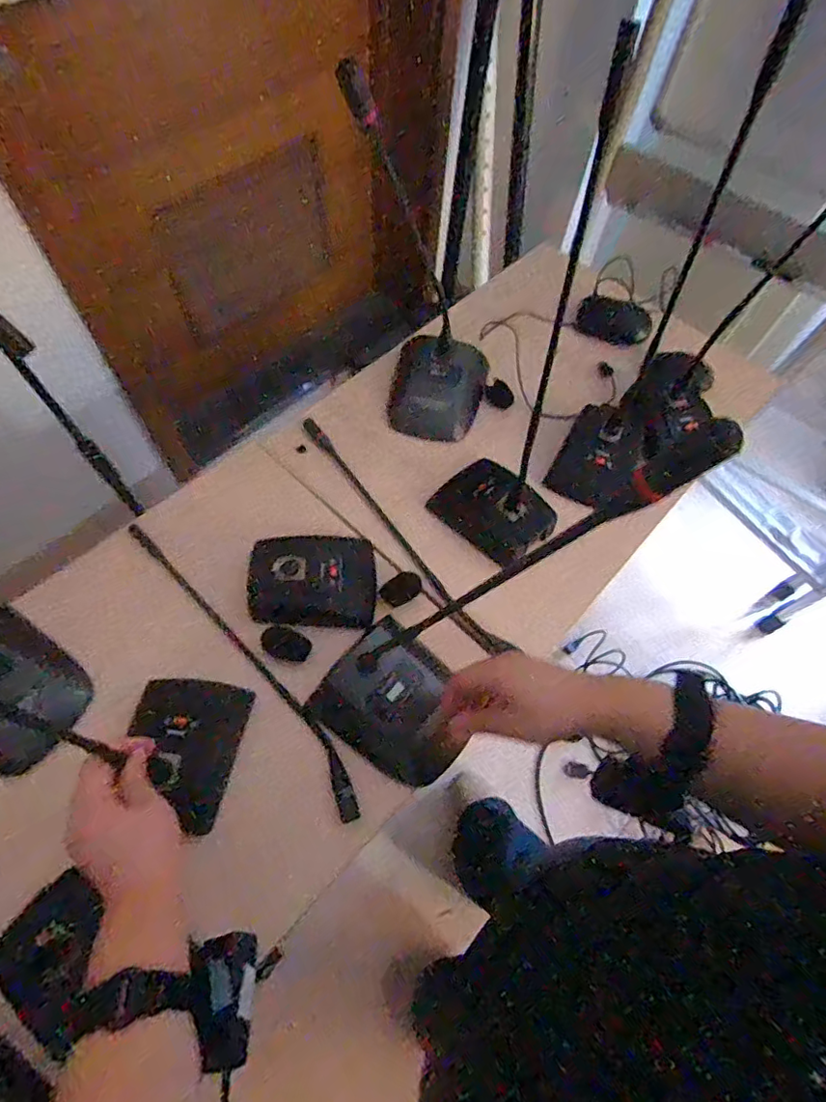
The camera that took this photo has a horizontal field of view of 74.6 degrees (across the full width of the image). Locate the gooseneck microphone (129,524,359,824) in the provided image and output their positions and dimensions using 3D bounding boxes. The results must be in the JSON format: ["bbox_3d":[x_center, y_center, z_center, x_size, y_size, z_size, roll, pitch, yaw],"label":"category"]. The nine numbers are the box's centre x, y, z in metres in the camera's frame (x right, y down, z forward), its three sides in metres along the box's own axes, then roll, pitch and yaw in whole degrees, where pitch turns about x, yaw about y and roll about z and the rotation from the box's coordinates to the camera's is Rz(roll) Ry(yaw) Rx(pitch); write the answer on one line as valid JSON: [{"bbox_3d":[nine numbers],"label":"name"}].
[{"bbox_3d":[-0.184,0.106,0.577,0.033,0.018,0.406,-37,68,-20],"label":"gooseneck microphone"}]

